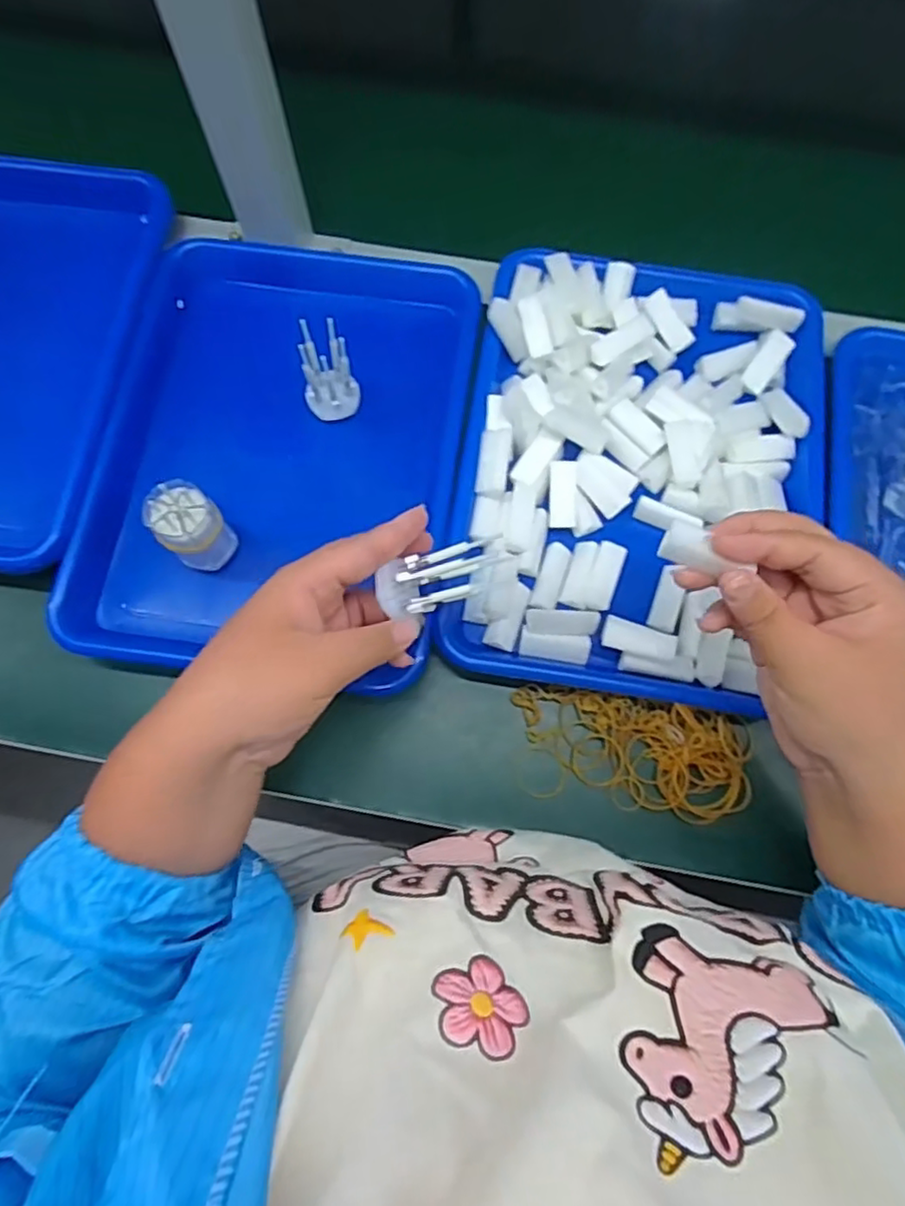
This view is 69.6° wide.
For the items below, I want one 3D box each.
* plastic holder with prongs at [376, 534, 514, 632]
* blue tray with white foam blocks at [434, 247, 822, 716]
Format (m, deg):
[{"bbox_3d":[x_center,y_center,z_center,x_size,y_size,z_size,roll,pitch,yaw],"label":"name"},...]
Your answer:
[{"bbox_3d":[-0.004,-0.015,0.368,0.072,0.031,0.031,-20,75,6],"label":"plastic holder with prongs"},{"bbox_3d":[0.131,-0.095,0.460,0.243,0.034,0.315,9,74,2],"label":"blue tray with white foam blocks"}]

